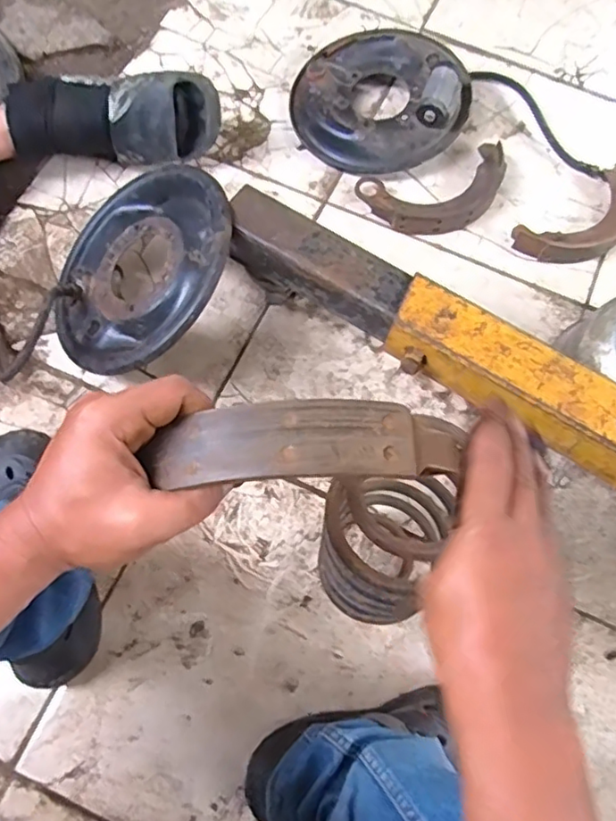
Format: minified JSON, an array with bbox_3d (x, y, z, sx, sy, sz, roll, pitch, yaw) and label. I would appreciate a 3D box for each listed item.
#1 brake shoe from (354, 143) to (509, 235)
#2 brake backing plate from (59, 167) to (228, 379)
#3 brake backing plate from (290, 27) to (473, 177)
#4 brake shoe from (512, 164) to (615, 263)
[{"bbox_3d":[0.195,-0.323,0.901,0.225,0.031,0.121,-17,72,-7],"label":"brake shoe"},{"bbox_3d":[-0.203,-0.175,0.746,0.269,0.031,0.268,-11,69,29],"label":"brake backing plate"},{"bbox_3d":[0.107,-0.484,0.932,0.269,0.082,0.234,28,73,8],"label":"brake backing plate"},{"bbox_3d":[0.411,-0.276,0.886,0.223,0.034,0.101,-33,75,-12],"label":"brake shoe"}]

